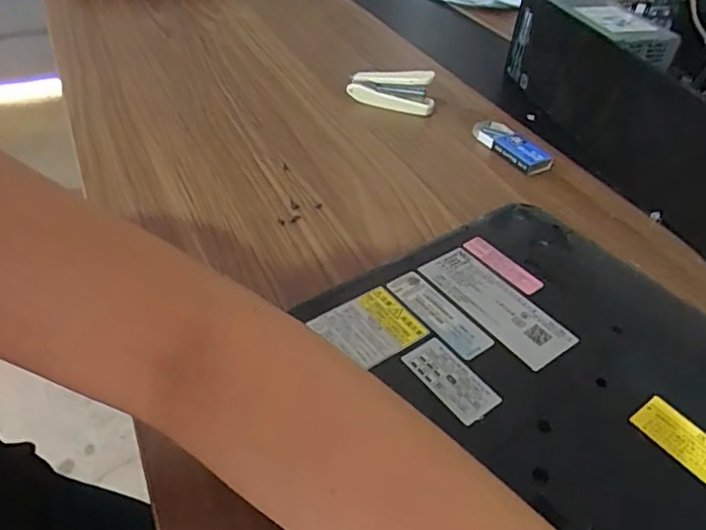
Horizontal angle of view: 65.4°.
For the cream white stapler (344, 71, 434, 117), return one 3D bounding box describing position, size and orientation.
[{"bbox_3d":[0.038,-0.183,0.578,0.091,0.045,0.016,14,43,11],"label":"cream white stapler"}]

